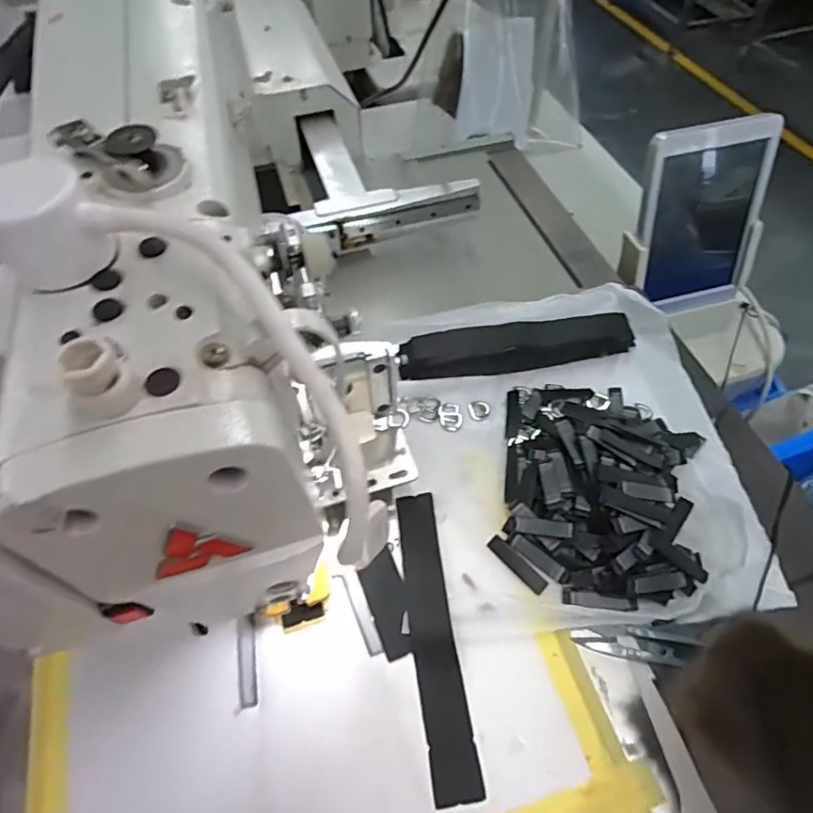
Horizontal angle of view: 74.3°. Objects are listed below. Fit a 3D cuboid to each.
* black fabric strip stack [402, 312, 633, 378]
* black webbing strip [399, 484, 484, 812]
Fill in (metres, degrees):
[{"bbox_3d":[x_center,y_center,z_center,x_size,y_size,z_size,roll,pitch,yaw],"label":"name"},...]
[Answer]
[{"bbox_3d":[0.104,-0.056,0.507,0.216,0.028,0.040,-8,56,-4],"label":"black fabric strip stack"},{"bbox_3d":[0.018,0.156,0.378,0.031,0.007,0.201,-7,56,-3],"label":"black webbing strip"}]

